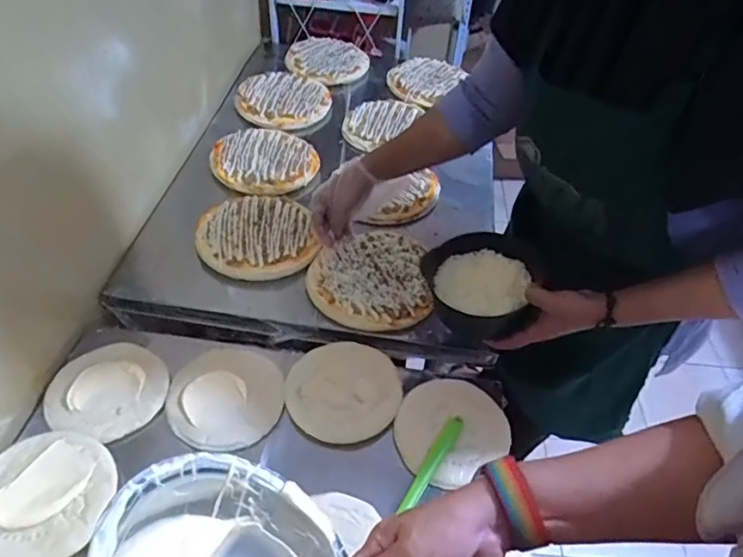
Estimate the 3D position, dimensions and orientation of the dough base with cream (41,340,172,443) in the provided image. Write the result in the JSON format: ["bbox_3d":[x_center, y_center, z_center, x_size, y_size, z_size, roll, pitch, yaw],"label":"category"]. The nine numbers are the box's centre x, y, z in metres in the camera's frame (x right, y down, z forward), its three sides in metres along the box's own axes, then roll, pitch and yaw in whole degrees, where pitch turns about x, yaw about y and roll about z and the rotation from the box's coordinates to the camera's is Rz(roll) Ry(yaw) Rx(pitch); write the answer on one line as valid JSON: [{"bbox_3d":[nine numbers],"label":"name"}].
[{"bbox_3d":[-0.342,0.141,0.702,0.139,0.020,0.130,3,47,-4],"label":"dough base with cream"}]

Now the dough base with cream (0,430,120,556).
[{"bbox_3d":[-0.372,0.241,0.604,0.148,0.017,0.143,3,47,-4],"label":"dough base with cream"}]

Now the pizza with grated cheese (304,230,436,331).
[{"bbox_3d":[-0.004,-0.009,0.852,0.186,0.019,0.201,1,47,-6],"label":"pizza with grated cheese"}]

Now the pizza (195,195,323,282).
[{"bbox_3d":[-0.195,-0.071,0.914,0.183,0.038,0.206,-9,49,-14],"label":"pizza"}]

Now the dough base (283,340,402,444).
[{"bbox_3d":[-0.036,0.147,0.720,0.143,0.012,0.139,3,59,-4],"label":"dough base"}]

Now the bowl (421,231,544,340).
[{"bbox_3d":[0.141,0.006,0.714,0.147,0.064,0.147,2,47,-2],"label":"bowl"}]

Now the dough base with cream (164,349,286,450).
[{"bbox_3d":[-0.190,0.154,0.704,0.146,0.026,0.131,1,47,-6],"label":"dough base with cream"}]

